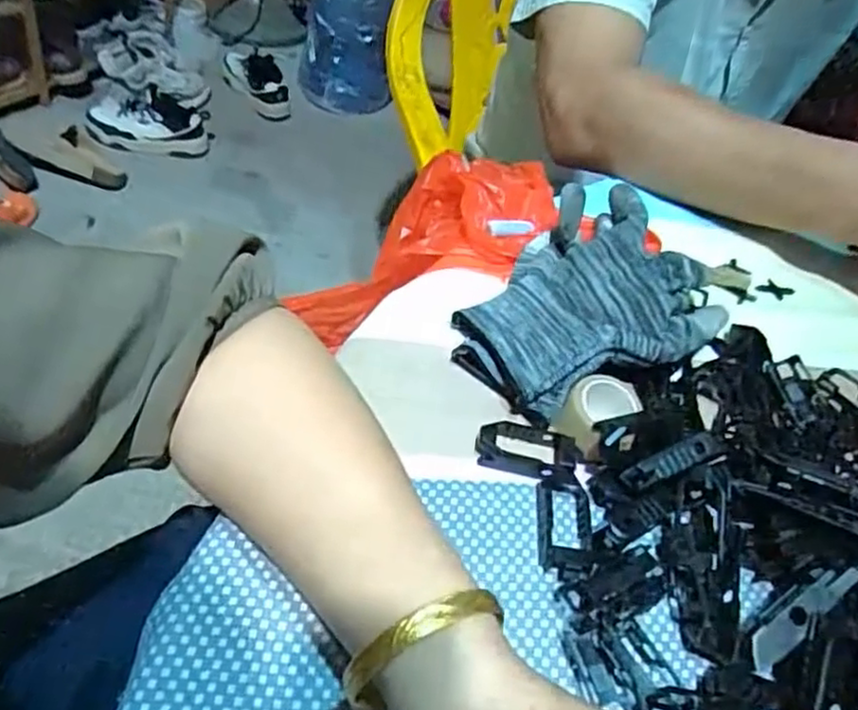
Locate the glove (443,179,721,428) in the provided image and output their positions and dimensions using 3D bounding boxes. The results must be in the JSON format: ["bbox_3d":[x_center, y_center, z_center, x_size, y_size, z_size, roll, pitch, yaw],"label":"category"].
[{"bbox_3d":[0.086,-0.029,0.383,0.142,0.050,0.115,-31,62,-35],"label":"glove"}]

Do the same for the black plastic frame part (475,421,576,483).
[{"bbox_3d":[0.047,0.046,0.336,0.047,0.007,0.026,17,46,0],"label":"black plastic frame part"}]

